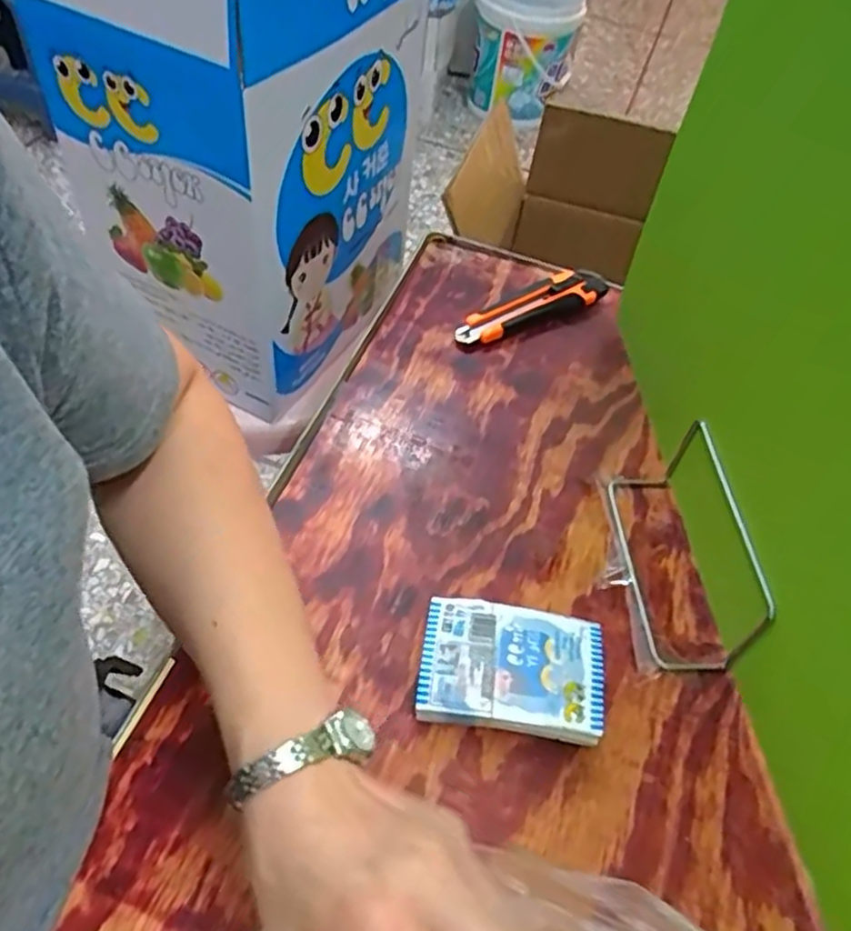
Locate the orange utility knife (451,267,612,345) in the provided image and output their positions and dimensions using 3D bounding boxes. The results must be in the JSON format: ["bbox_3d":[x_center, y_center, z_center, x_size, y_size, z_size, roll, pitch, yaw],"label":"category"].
[{"bbox_3d":[0.097,-0.141,0.648,0.151,0.018,0.047,-30,61,-26],"label":"orange utility knife"}]

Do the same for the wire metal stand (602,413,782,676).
[{"bbox_3d":[0.167,0.046,0.474,0.057,0.077,0.156,2,52,-5],"label":"wire metal stand"}]

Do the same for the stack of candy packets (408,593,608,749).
[{"bbox_3d":[0.050,0.123,0.431,0.104,0.031,0.068,11,52,3],"label":"stack of candy packets"}]

